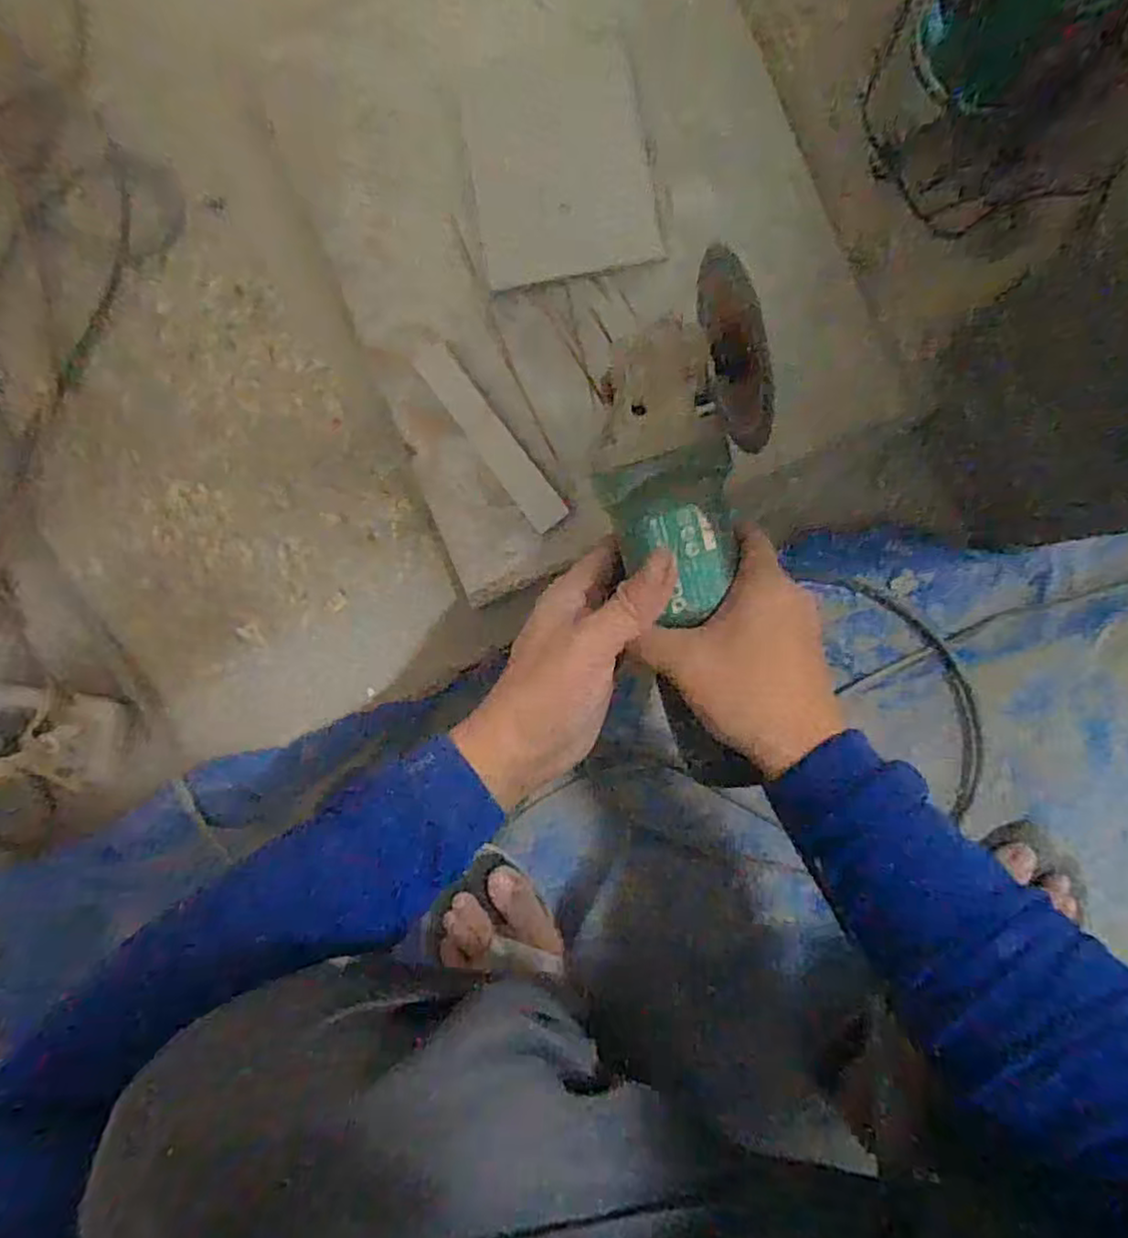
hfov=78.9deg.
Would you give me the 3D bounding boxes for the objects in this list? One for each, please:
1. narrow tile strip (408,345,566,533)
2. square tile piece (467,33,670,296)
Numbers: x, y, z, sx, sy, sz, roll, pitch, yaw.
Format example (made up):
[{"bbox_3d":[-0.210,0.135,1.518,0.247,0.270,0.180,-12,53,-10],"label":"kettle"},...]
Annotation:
[{"bbox_3d":[-0.053,-0.128,0.481,0.025,0.008,0.153,-37,90,2],"label":"narrow tile strip"},{"bbox_3d":[-0.003,-0.314,0.476,0.121,0.014,0.146,-12,91,2],"label":"square tile piece"}]

